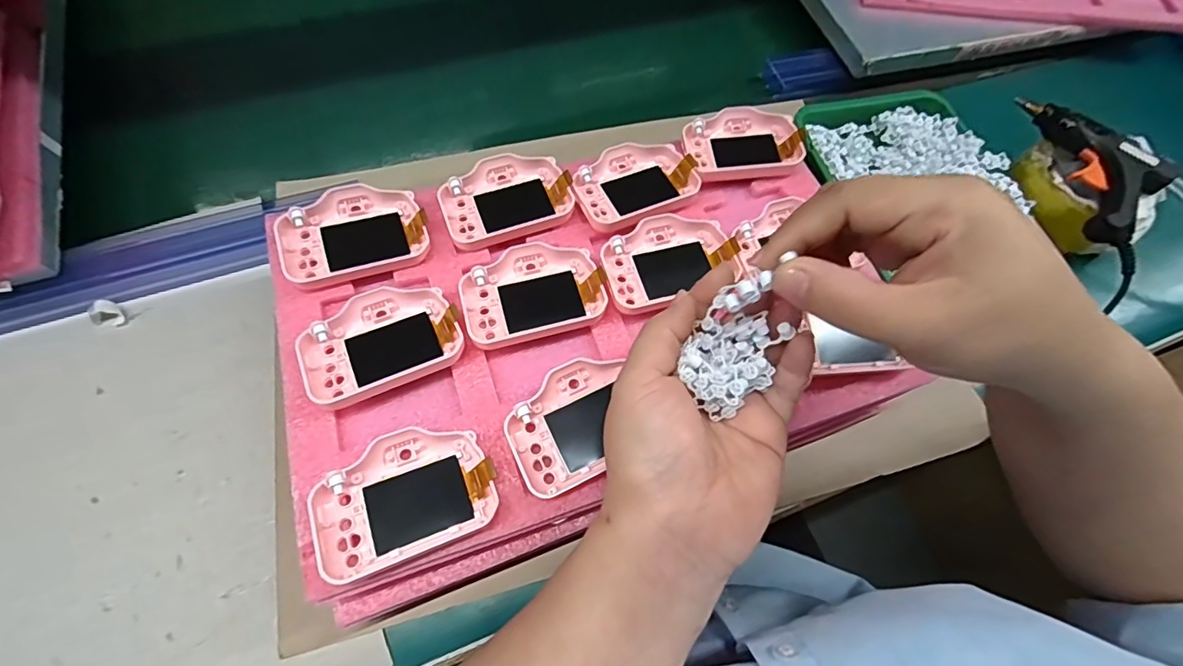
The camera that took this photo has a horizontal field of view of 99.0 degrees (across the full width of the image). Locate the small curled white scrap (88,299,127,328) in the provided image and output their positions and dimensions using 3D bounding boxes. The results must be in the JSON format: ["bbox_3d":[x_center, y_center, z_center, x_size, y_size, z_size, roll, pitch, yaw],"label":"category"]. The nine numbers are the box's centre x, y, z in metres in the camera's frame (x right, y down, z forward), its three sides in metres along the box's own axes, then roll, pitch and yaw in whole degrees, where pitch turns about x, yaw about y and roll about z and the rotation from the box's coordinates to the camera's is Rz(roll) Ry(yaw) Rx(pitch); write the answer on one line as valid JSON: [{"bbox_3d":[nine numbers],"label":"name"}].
[{"bbox_3d":[-0.341,-0.013,0.357,0.021,0.011,0.017,24,68,8],"label":"small curled white scrap"}]

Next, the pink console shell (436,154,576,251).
[{"bbox_3d":[-0.057,-0.091,0.338,0.084,0.015,0.058,-15,67,-12],"label":"pink console shell"}]

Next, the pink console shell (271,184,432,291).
[{"bbox_3d":[-0.148,-0.064,0.314,0.083,0.020,0.059,-17,68,-13],"label":"pink console shell"}]

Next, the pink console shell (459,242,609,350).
[{"bbox_3d":[-0.036,-0.026,0.308,0.083,0.011,0.061,-14,67,-12],"label":"pink console shell"}]

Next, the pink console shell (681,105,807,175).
[{"bbox_3d":[0.110,-0.143,0.374,0.081,0.019,0.061,-2,65,-7],"label":"pink console shell"}]

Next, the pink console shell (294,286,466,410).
[{"bbox_3d":[-0.120,0.003,0.287,0.084,0.016,0.060,-27,70,-13],"label":"pink console shell"}]

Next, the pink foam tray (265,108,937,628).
[{"bbox_3d":[0.004,-0.019,0.317,0.365,0.042,0.240,-17,68,-13],"label":"pink foam tray"}]

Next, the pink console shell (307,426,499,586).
[{"bbox_3d":[-0.093,0.080,0.253,0.082,0.019,0.058,-19,68,-14],"label":"pink console shell"}]

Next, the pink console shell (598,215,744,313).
[{"bbox_3d":[0.049,-0.049,0.323,0.083,0.013,0.055,-16,67,-13],"label":"pink console shell"}]

